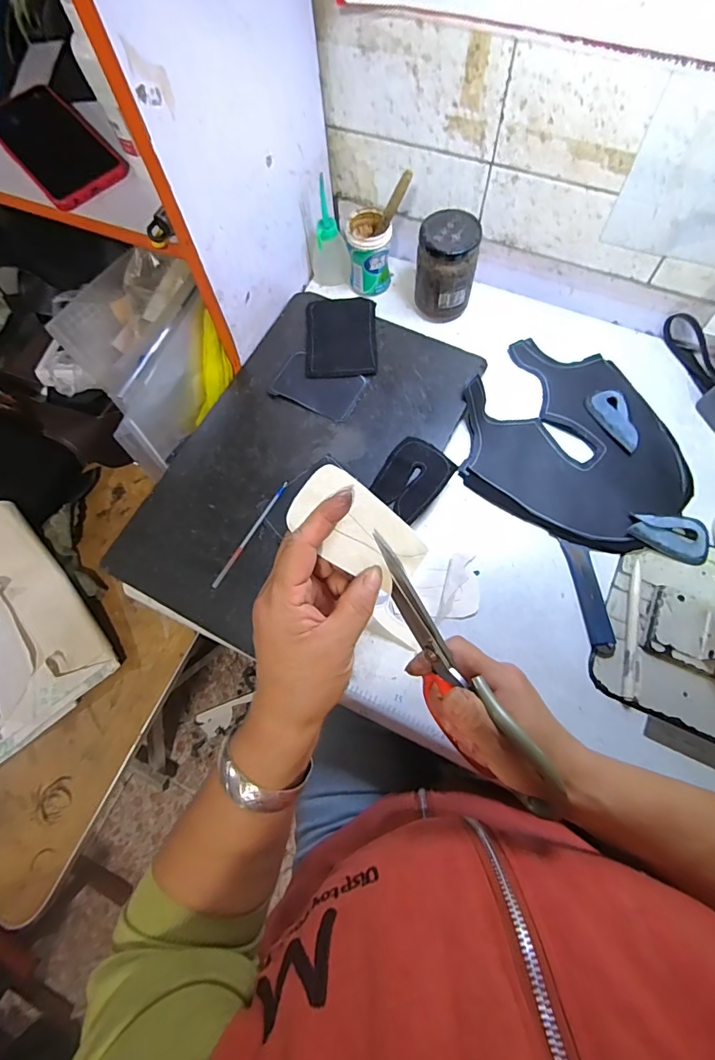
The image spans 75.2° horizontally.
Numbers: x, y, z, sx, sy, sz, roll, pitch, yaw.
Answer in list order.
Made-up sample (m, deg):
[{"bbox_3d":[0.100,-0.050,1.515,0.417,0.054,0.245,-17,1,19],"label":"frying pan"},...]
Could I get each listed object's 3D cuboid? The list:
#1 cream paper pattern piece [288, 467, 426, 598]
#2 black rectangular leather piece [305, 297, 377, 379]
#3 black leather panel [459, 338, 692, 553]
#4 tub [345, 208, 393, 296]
[{"bbox_3d":[-0.001,0.000,0.272,0.080,0.006,0.045,38,92,-10],"label":"cream paper pattern piece"},{"bbox_3d":[-0.019,-0.222,0.531,0.080,0.004,0.109,-3,69,2],"label":"black rectangular leather piece"},{"bbox_3d":[0.231,-0.096,0.489,0.229,0.024,0.203,40,76,16],"label":"black leather panel"},{"bbox_3d":[0.014,-0.328,0.549,0.049,0.077,0.053,-1,69,3],"label":"tub"}]

